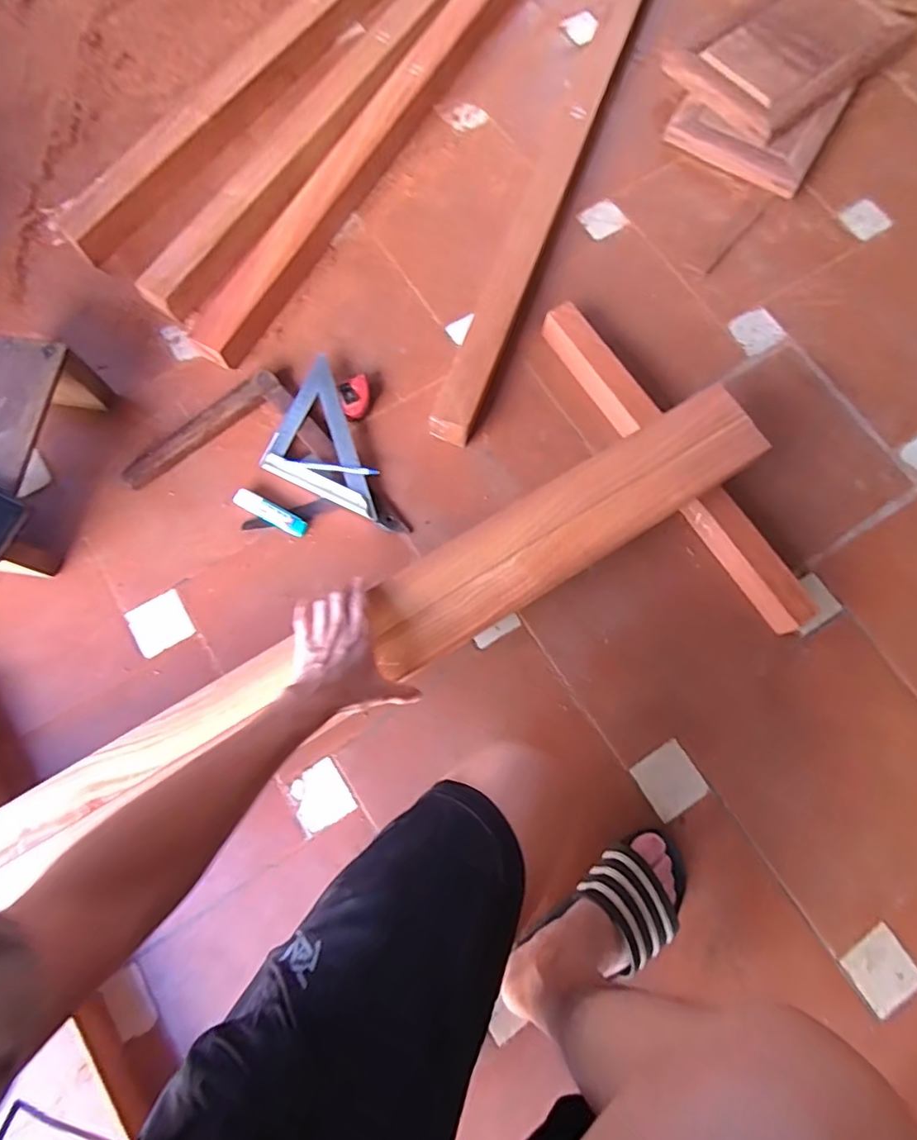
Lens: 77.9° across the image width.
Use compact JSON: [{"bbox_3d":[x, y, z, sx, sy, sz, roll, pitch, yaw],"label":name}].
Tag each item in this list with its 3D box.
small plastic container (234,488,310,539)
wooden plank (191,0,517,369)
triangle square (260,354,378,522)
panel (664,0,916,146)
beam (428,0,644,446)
[{"bbox_3d":[-0.262,-0.080,0.784,0.107,0.033,0.027,26,76,6],"label":"small plastic container"},{"bbox_3d":[-0.081,-0.832,0.984,0.086,0.060,1.216,28,76,7],"label":"wooden plank"},{"bbox_3d":[-0.214,-0.171,0.807,0.126,0.030,0.240,-18,76,-6],"label":"triangle square"},{"bbox_3d":[0.580,-0.895,0.976,0.375,0.025,0.235,-35,77,-8],"label":"panel"},{"bbox_3d":[0.189,-0.715,0.955,0.063,0.066,1.158,20,75,4],"label":"beam"}]

